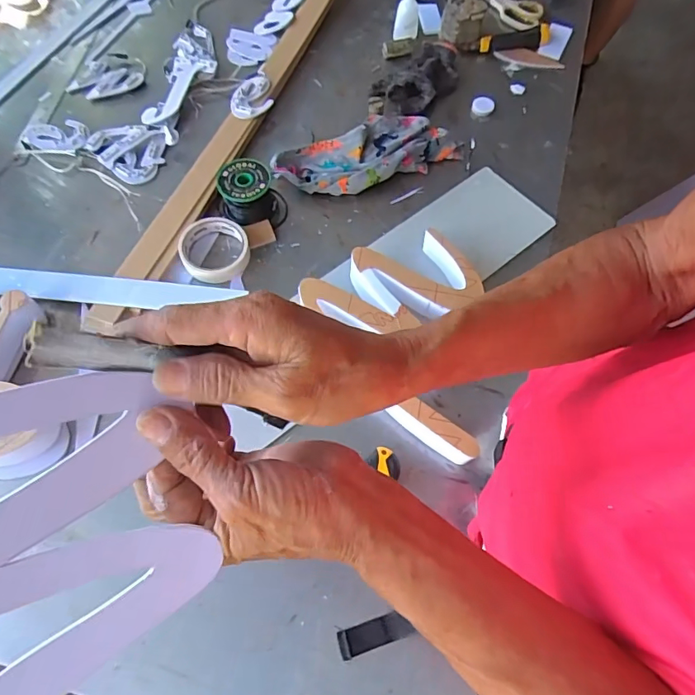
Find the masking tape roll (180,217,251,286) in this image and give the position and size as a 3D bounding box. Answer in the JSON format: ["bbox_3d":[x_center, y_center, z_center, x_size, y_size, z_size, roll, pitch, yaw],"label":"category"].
[{"bbox_3d":[-0.176,-0.130,0.649,0.089,0.028,0.089,1,66,-1],"label":"masking tape roll"}]

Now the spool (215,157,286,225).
[{"bbox_3d":[-0.132,-0.210,0.667,0.080,0.066,0.065,-13,67,-7],"label":"spool"}]

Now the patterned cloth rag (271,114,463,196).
[{"bbox_3d":[0.033,-0.287,0.719,0.273,0.049,0.099,-20,68,-10],"label":"patterned cloth rag"}]

